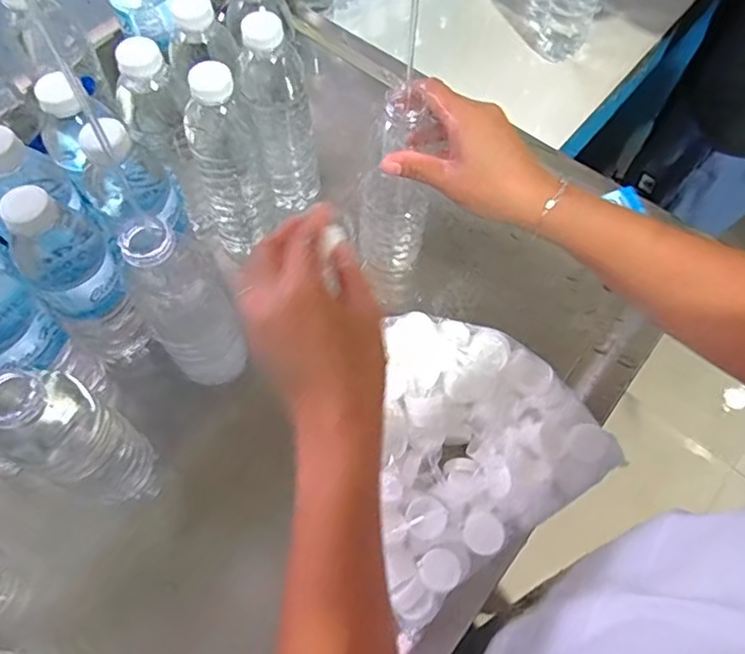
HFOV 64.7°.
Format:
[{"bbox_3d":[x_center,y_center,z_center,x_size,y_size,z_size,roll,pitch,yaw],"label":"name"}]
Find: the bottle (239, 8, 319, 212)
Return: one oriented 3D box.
[{"bbox_3d":[-0.082,-0.180,0.534,0.057,0.199,0.055,-9,63,-5],"label":"bottle"}]

